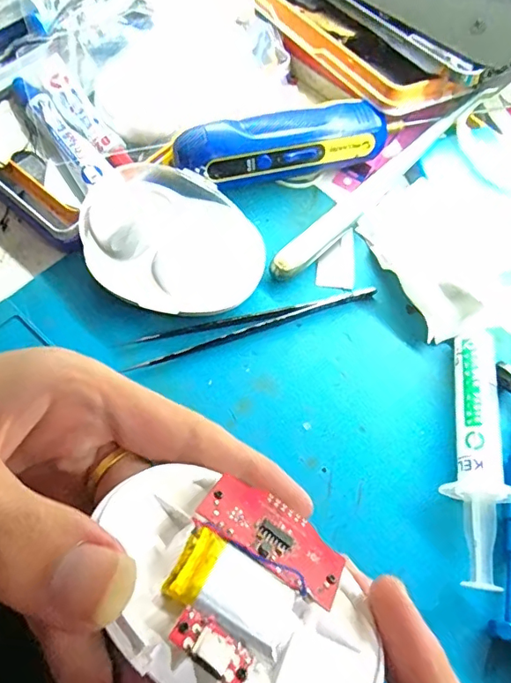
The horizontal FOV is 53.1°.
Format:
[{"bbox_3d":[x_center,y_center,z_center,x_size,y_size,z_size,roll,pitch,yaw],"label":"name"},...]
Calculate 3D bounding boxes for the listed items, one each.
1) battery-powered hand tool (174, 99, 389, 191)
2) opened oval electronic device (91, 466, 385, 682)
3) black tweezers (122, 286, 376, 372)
[{"bbox_3d":[0.016,-0.103,0.268,0.110,0.024,0.030,-14,68,-11],"label":"battery-powered hand tool"},{"bbox_3d":[-0.003,0.062,0.129,0.080,0.011,0.056,35,36,8],"label":"opened oval electronic device"},{"bbox_3d":[0.000,-0.010,0.253,0.125,0.013,0.014,-16,69,-12],"label":"black tweezers"}]

